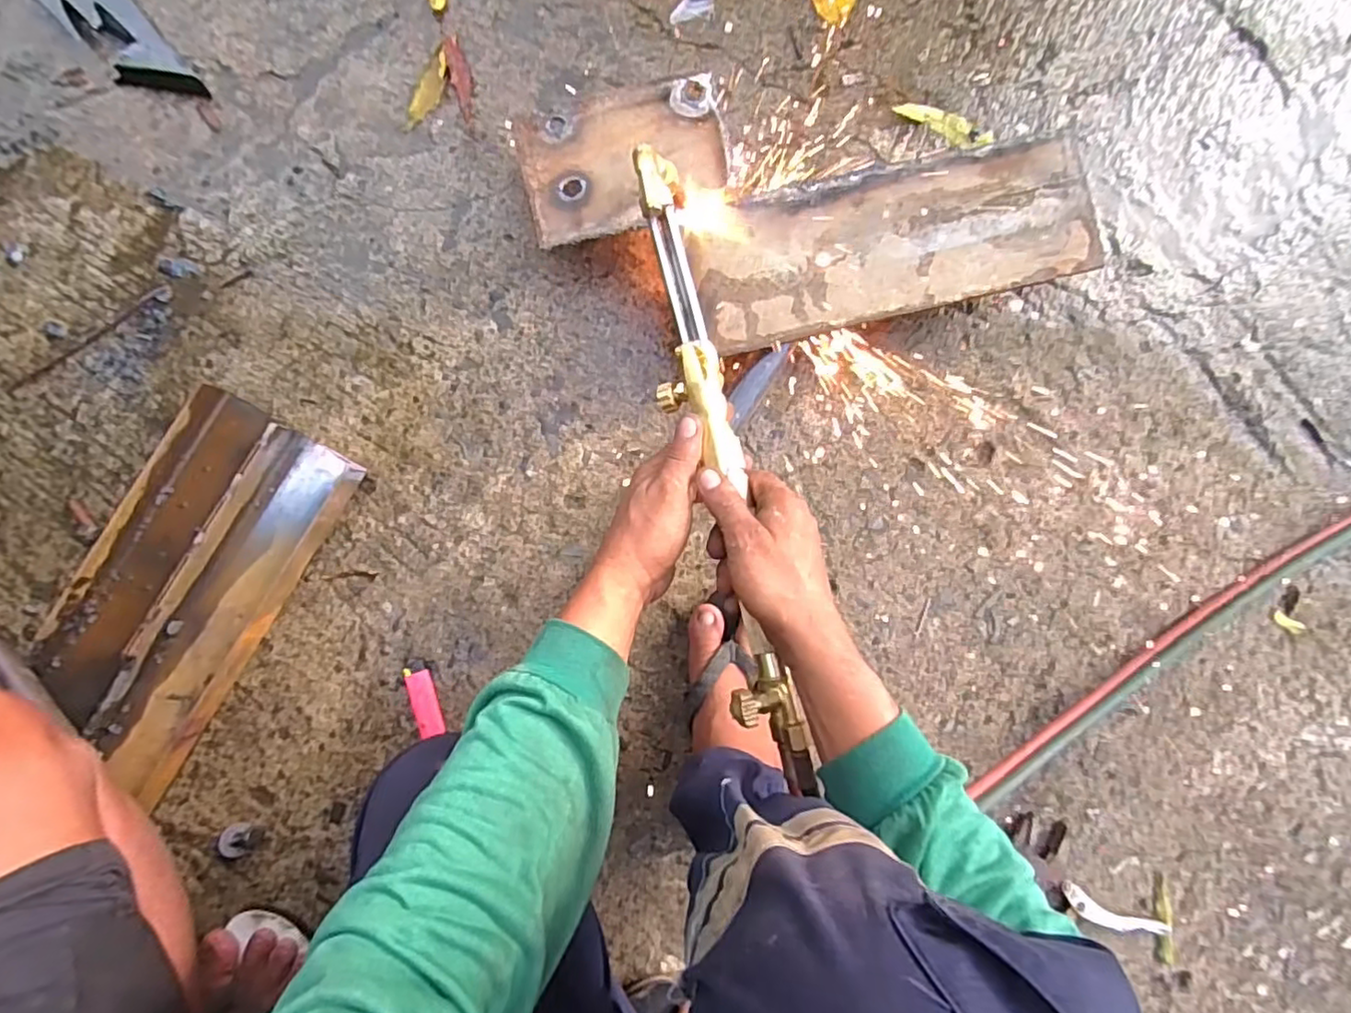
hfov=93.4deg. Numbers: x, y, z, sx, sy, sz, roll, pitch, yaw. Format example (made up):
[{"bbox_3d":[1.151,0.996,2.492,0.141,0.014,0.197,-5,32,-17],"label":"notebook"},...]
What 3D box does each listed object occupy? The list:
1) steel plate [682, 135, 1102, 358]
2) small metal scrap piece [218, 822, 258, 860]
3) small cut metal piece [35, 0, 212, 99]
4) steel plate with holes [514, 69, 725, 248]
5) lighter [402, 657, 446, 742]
[{"bbox_3d":[0.194,-0.238,0.575,0.353,0.012,0.130,-14,87,-1],"label":"steel plate"},{"bbox_3d":[-0.396,0.302,0.577,0.031,0.012,0.028,-42,85,-4],"label":"small metal scrap piece"},{"bbox_3d":[-0.548,-0.465,0.627,0.067,0.021,0.184,-44,85,-4],"label":"small cut metal piece"},{"bbox_3d":[-0.045,-0.315,0.580,0.182,0.013,0.121,-14,87,-1],"label":"steel plate with holes"},{"bbox_3d":[-0.232,0.177,0.587,0.022,0.011,0.069,-16,84,-2],"label":"lighter"}]

